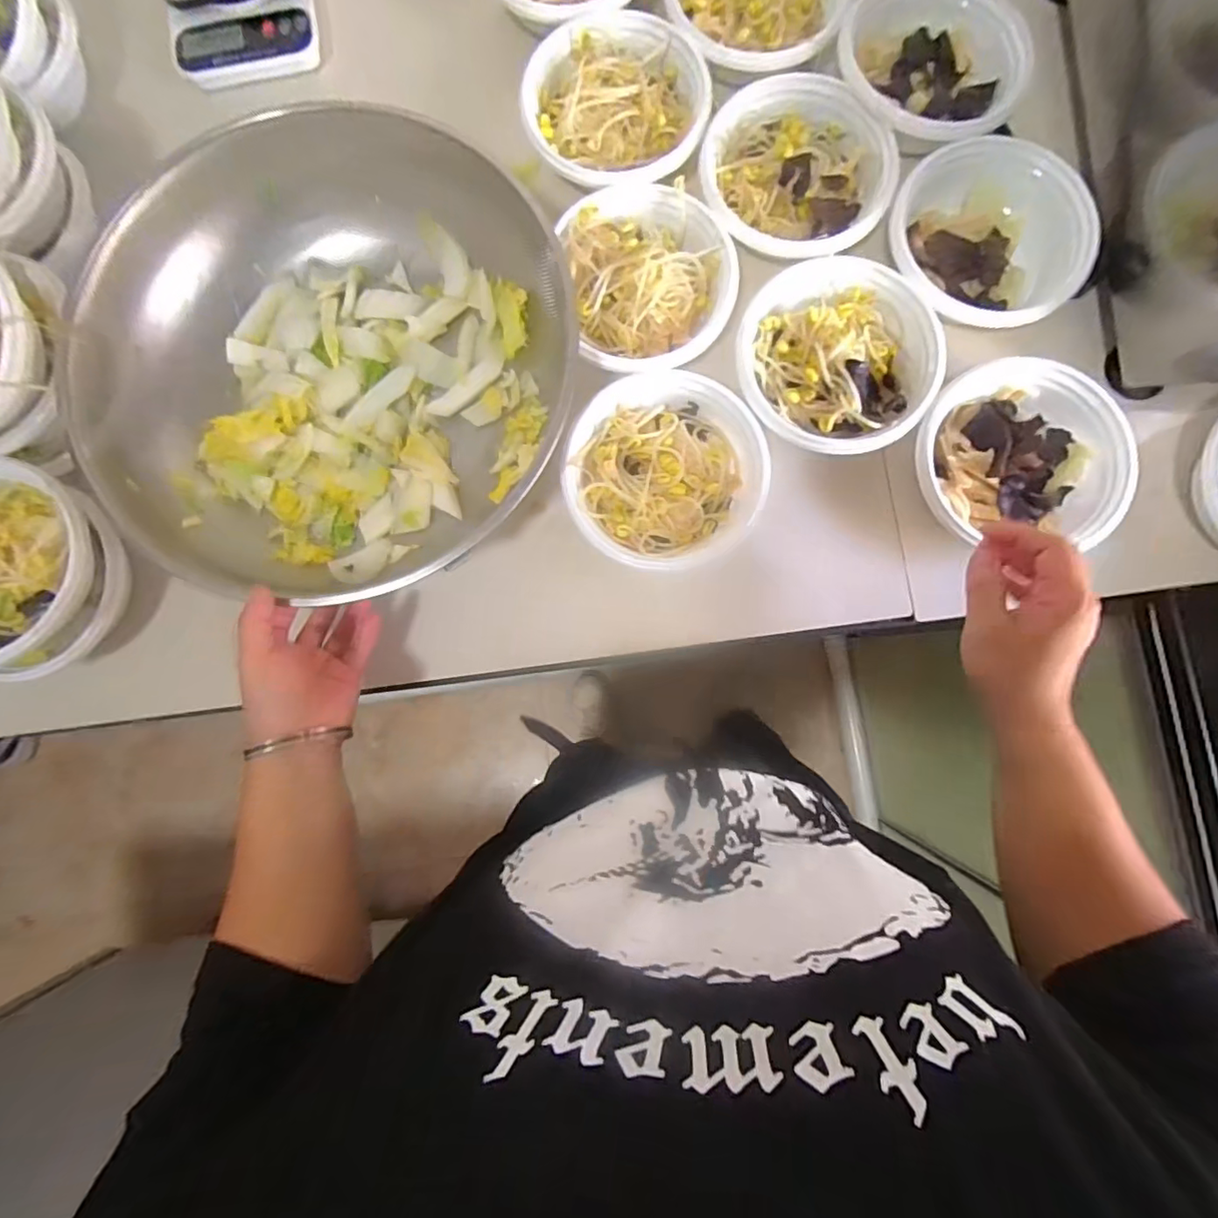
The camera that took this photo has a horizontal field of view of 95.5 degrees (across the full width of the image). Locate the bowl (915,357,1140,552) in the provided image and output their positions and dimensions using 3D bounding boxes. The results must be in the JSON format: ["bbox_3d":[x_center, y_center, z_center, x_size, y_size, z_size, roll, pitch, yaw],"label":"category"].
[{"bbox_3d":[0.316,-0.125,0.436,0.151,0.039,0.141,-2,85,2],"label":"bowl"}]

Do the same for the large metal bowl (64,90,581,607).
[{"bbox_3d":[-0.217,-0.206,0.439,0.357,0.091,0.365,0,85,2],"label":"large metal bowl"}]

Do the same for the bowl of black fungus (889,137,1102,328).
[{"bbox_3d":[0.306,-0.300,0.457,0.144,0.044,0.158,0,85,2],"label":"bowl of black fungus"}]

